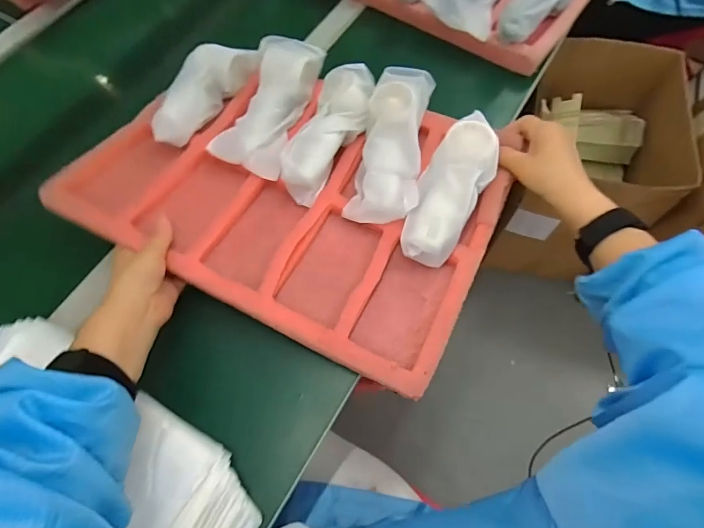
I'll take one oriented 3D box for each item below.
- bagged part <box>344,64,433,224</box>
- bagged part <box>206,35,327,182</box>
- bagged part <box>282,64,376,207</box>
[{"bbox_3d":[0.048,-0.142,0.489,0.079,0.047,0.194,11,82,5],"label":"bagged part"},{"bbox_3d":[-0.104,-0.202,0.526,0.088,0.048,0.185,19,78,10],"label":"bagged part"},{"bbox_3d":[-0.033,-0.160,0.494,0.075,0.049,0.176,24,80,13],"label":"bagged part"}]

